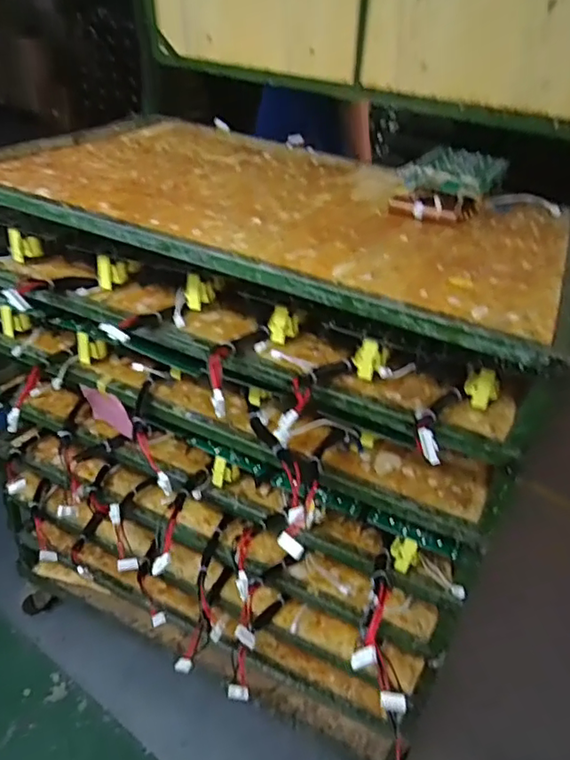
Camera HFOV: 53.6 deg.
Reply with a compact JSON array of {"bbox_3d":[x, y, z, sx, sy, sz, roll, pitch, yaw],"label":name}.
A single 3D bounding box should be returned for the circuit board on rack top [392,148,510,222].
[{"bbox_3d":[0.255,-0.298,0.868,0.128,0.065,0.208,20,37,17],"label":"circuit board on rack top"}]

